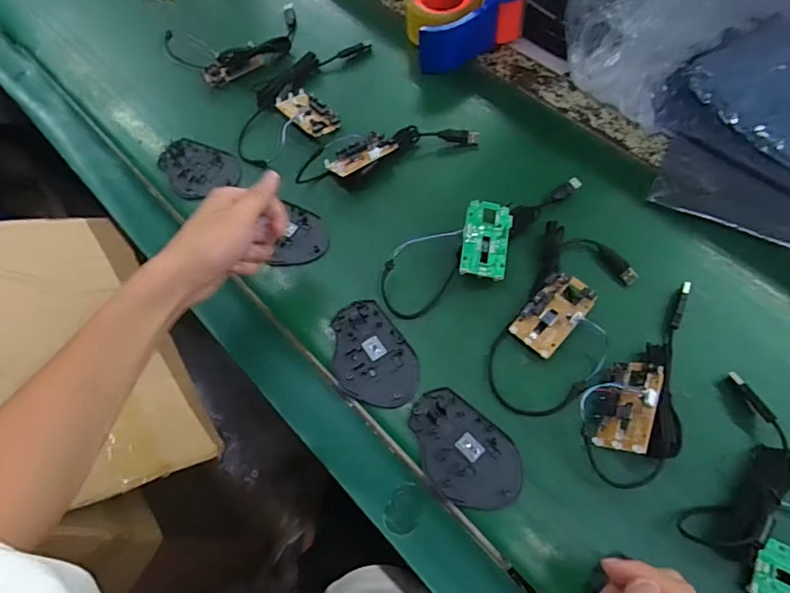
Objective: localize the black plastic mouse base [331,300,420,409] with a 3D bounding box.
[{"bbox_3d":[-0.025,0.056,0.475,0.073,0.004,0.110,-30,64,-12],"label":"black plastic mouse base"}]

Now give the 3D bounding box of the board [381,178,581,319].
[{"bbox_3d":[0.098,-0.058,0.514,0.246,0.033,0.078,-28,66,-9],"label":"board"}]

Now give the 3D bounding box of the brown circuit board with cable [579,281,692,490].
[{"bbox_3d":[0.229,0.073,0.431,0.080,0.034,0.202,39,73,19],"label":"brown circuit board with cable"}]

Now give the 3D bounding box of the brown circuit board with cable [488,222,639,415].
[{"bbox_3d":[0.159,0.018,0.474,0.095,0.024,0.195,23,66,16],"label":"brown circuit board with cable"}]

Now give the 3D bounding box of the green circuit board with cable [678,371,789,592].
[{"bbox_3d":[0.309,0.163,0.386,0.138,0.021,0.145,34,69,20],"label":"green circuit board with cable"}]

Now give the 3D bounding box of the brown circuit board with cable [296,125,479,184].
[{"bbox_3d":[-0.009,-0.170,0.585,0.211,0.029,0.059,-17,62,-5],"label":"brown circuit board with cable"}]

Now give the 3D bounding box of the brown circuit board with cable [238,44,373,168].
[{"bbox_3d":[-0.121,-0.257,0.645,0.122,0.018,0.221,8,62,8],"label":"brown circuit board with cable"}]

